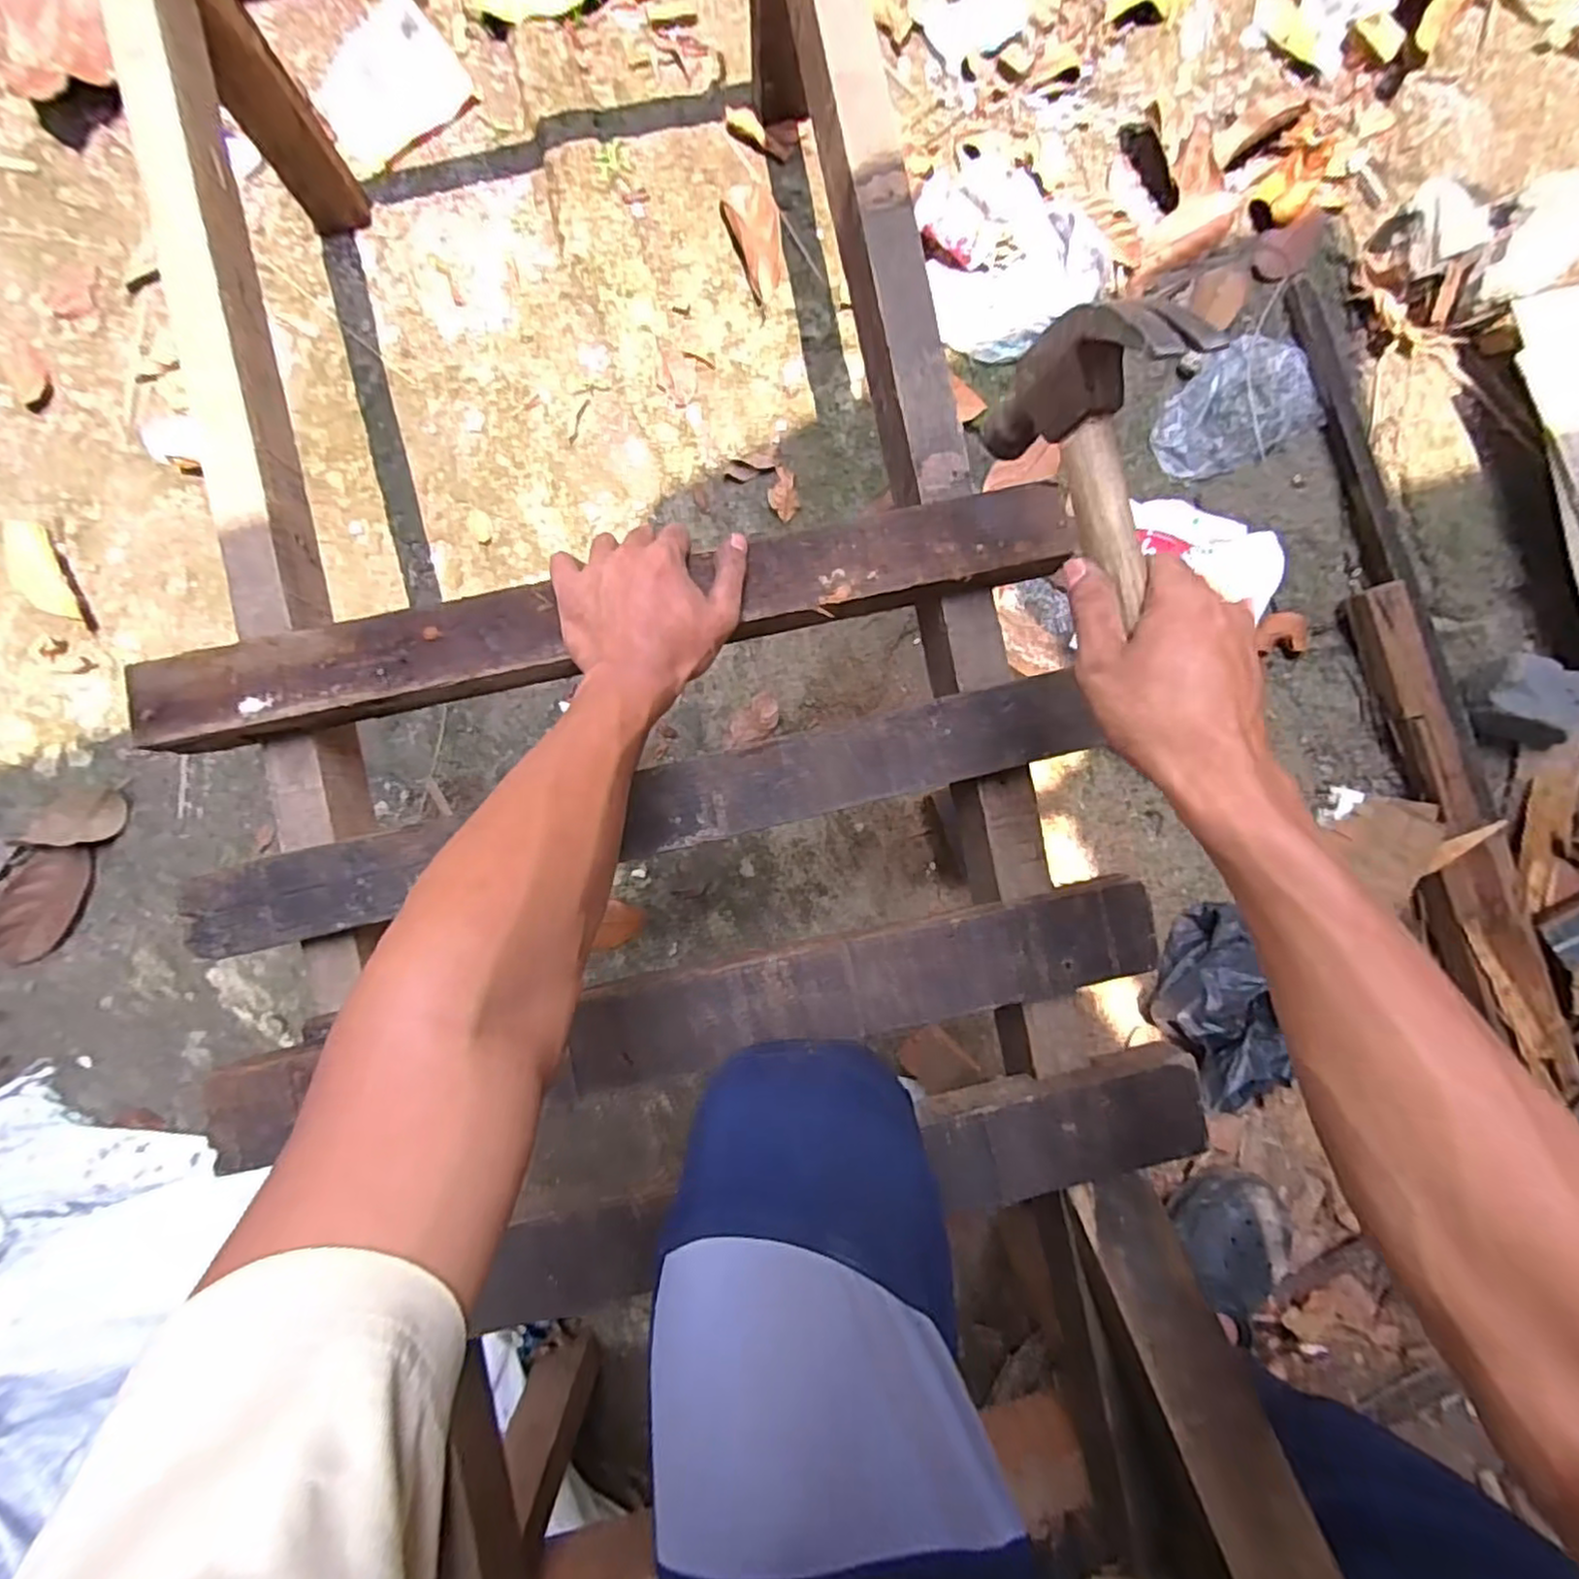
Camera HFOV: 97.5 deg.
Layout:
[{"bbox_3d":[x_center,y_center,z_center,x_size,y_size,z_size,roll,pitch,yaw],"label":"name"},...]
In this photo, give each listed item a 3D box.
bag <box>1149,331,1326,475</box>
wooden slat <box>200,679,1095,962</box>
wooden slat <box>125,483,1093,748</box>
[{"bbox_3d":[0.521,-0.447,0.816,0.192,0.019,0.130,-30,90,-2],"label":"bag"},{"bbox_3d":[-0.093,0.018,0.464,0.596,0.030,0.055,-13,90,-2],"label":"wooden slat"},{"bbox_3d":[-0.115,-0.117,0.467,0.621,0.025,0.059,-11,90,-2],"label":"wooden slat"}]

